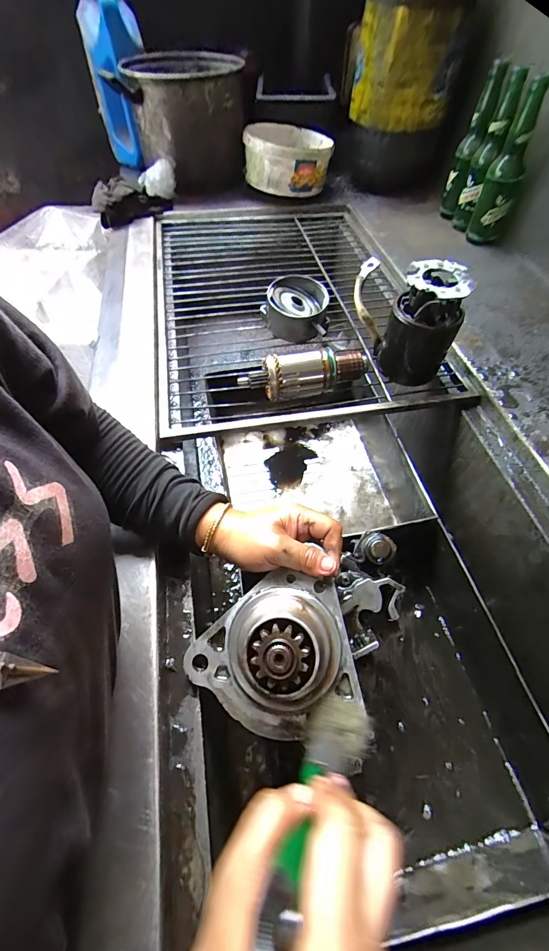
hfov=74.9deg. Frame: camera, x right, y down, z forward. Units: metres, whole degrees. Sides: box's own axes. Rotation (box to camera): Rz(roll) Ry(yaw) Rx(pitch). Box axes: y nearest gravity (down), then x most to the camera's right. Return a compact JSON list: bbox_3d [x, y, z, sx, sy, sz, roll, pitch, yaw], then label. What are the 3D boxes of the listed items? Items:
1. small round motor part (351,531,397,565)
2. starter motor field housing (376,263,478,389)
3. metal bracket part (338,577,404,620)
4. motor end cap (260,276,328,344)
[{"bbox_3d":[0.104,0.078,0.372,0.036,0.021,0.030,29,60,17],"label":"small round motor part"},{"bbox_3d":[0.192,-0.189,0.476,0.087,0.149,0.072,21,58,12],"label":"starter motor field housing"},{"bbox_3d":[0.091,0.115,0.342,0.057,0.013,0.035,8,72,4],"label":"metal bracket part"},{"bbox_3d":[0.032,-0.257,0.557,0.102,0.057,0.105,4,56,1],"label":"motor end cap"}]

